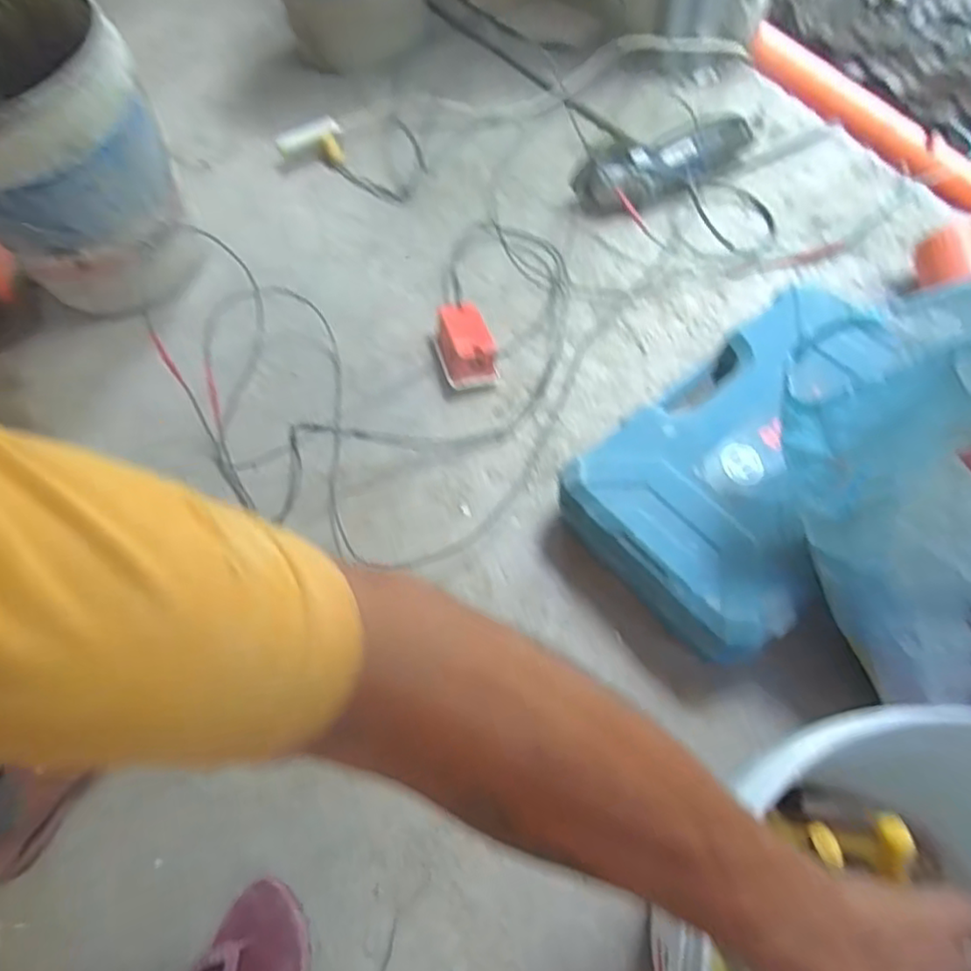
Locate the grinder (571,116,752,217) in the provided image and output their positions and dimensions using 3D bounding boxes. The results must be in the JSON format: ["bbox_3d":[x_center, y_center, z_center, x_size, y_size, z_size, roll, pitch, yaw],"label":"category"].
[{"bbox_3d":[0.281,-0.492,0.989,0.283,0.073,0.084,-21,64,-4],"label":"grinder"}]

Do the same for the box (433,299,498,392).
[{"bbox_3d":[-0.031,-0.192,0.878,0.076,0.060,0.117,-13,64,-2],"label":"box"}]

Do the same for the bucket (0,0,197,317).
[{"bbox_3d":[-0.603,-0.457,0.911,0.284,0.296,0.320,-34,66,-12],"label":"bucket"}]

